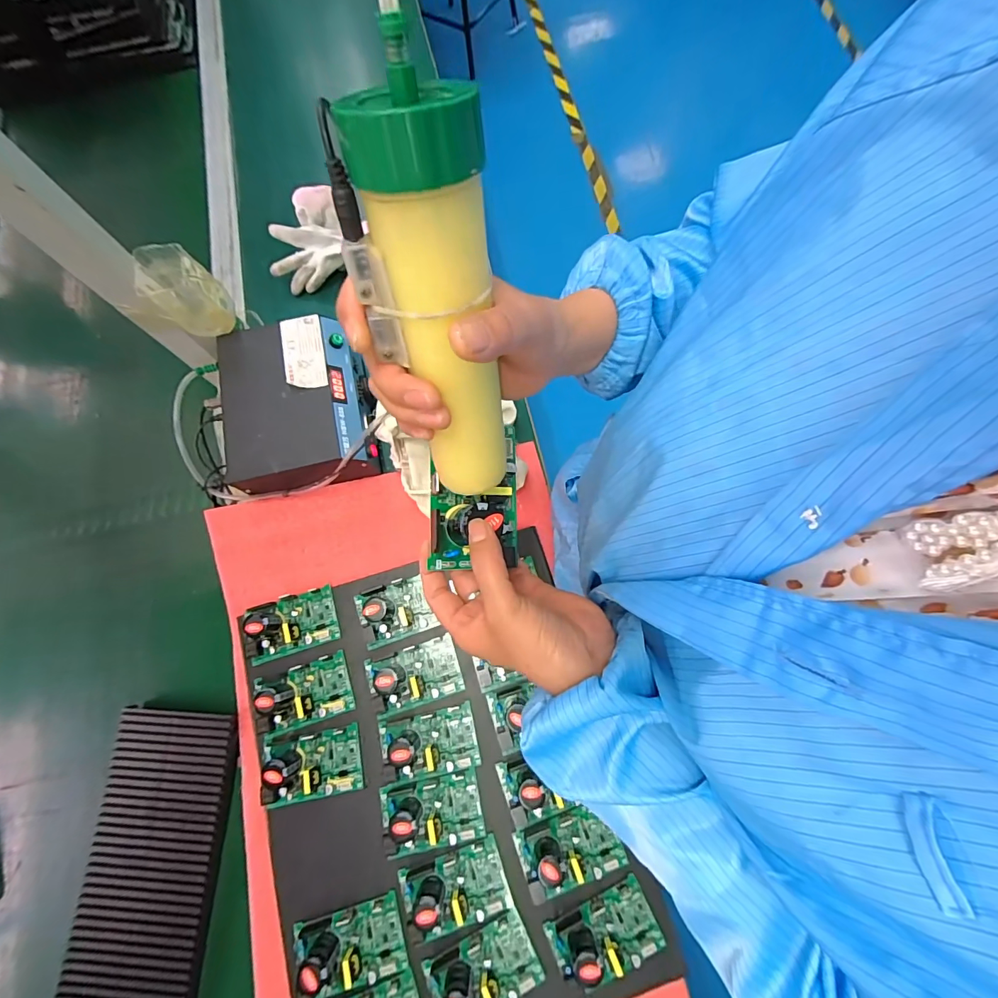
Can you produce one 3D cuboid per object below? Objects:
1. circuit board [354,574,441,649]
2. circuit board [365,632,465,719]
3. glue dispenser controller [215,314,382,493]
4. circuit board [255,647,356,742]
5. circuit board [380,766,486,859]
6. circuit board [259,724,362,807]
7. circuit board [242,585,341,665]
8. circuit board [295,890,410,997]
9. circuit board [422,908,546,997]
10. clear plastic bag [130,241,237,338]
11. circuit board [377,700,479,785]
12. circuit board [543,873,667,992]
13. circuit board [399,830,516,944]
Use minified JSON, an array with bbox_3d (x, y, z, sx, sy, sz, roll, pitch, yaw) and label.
[{"bbox_3d":[-0.131,0.137,0.543,0.087,0.043,0.071,-19,77,-4],"label":"circuit board"},{"bbox_3d":[-0.102,0.210,0.521,0.106,0.044,0.067,-17,77,-4],"label":"circuit board"},{"bbox_3d":[-0.260,-0.121,0.586,0.179,0.088,0.216,-20,77,-5],"label":"glue dispenser controller"},{"bbox_3d":[-0.233,0.231,0.517,0.105,0.045,0.070,-17,77,-4],"label":"circuit board"},{"bbox_3d":[-0.075,0.346,0.481,0.108,0.042,0.071,-11,77,-2],"label":"circuit board"},{"bbox_3d":[-0.216,0.304,0.497,0.112,0.049,0.073,-7,76,-2],"label":"circuit board"},{"bbox_3d":[-0.261,0.153,0.539,0.110,0.047,0.072,-16,77,-4],"label":"circuit board"},{"bbox_3d":[-0.157,0.468,0.449,0.108,0.044,0.075,-14,77,-3],"label":"circuit board"},{"bbox_3d":[-0.018,0.483,0.439,0.112,0.041,0.067,-25,78,-6],"label":"circuit board"},{"bbox_3d":[-0.373,-0.247,0.532,0.070,0.096,0.065,-37,79,-8],"label":"clear plastic bag"},{"bbox_3d":[-0.082,0.279,0.500,0.113,0.039,0.074,-7,76,-2],"label":"circuit board"},{"bbox_3d":[0.110,0.454,0.450,0.112,0.050,0.062,-23,77,-5],"label":"circuit board"},{"bbox_3d":[-0.048,0.417,0.458,0.111,0.041,0.075,-16,77,-4],"label":"circuit board"}]

